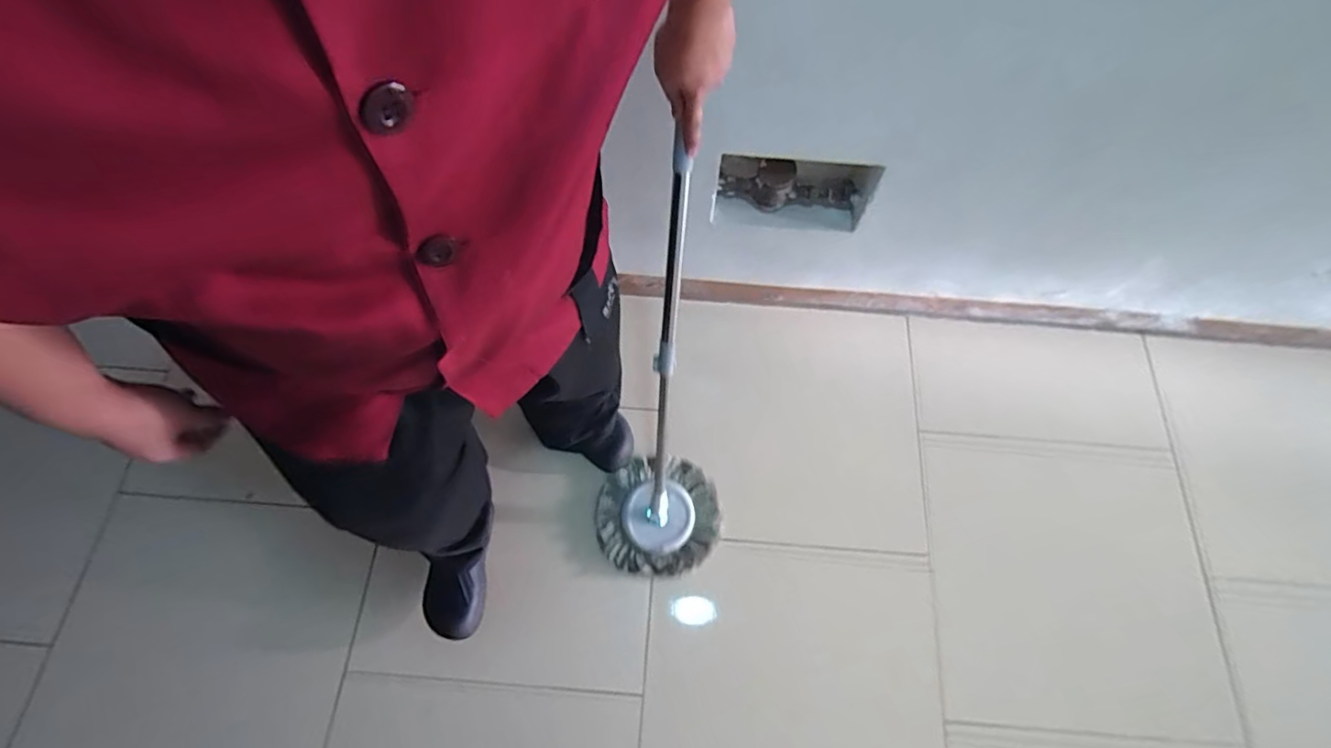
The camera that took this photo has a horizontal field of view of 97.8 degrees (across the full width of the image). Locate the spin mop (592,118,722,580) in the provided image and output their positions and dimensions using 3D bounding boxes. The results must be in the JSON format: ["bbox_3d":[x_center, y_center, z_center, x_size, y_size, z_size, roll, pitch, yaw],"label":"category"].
[{"bbox_3d":[-0.011,0.033,1.040,0.254,0.850,0.228,4,41,2],"label":"spin mop"}]

